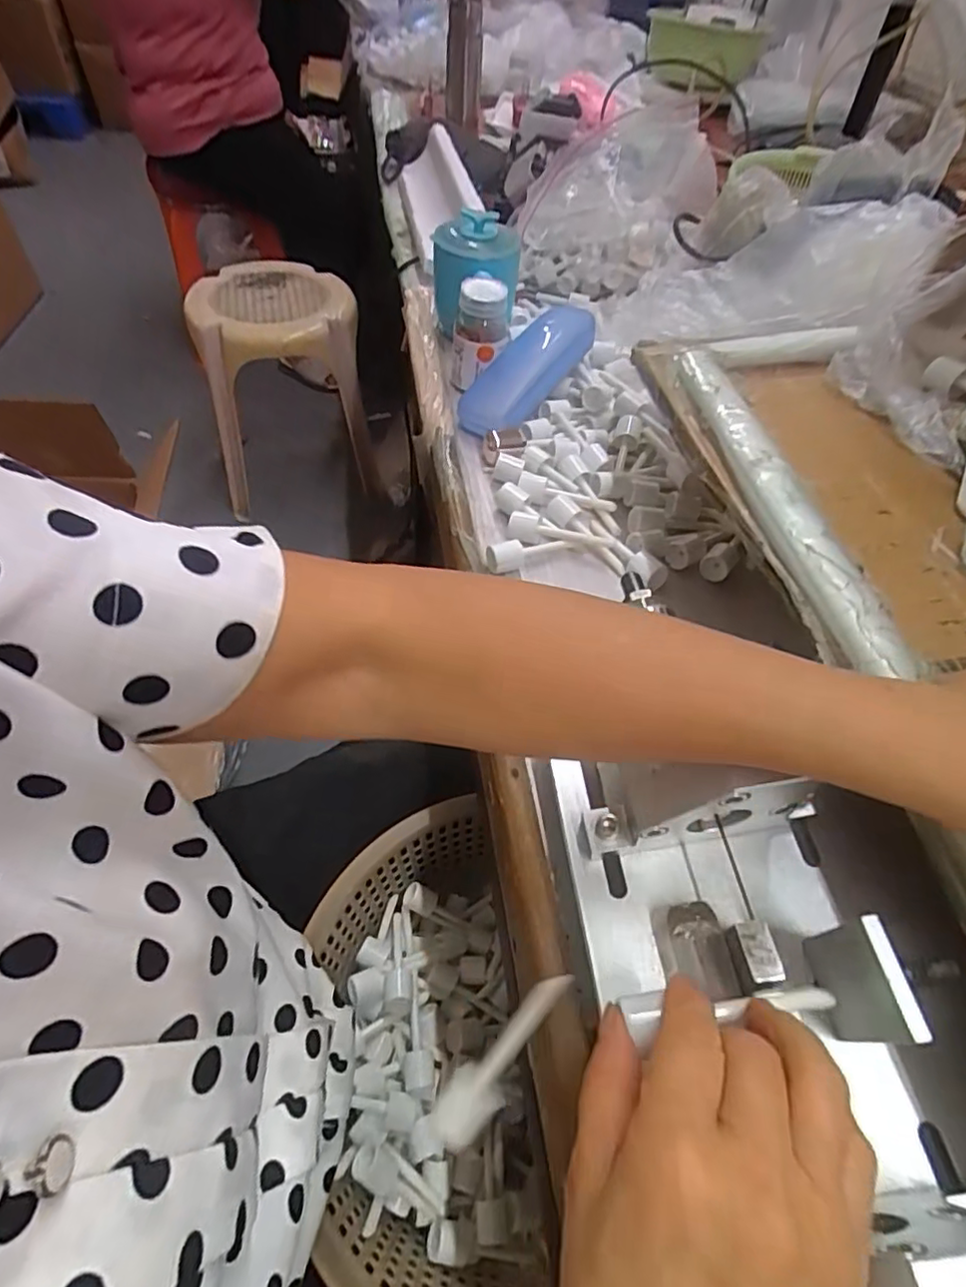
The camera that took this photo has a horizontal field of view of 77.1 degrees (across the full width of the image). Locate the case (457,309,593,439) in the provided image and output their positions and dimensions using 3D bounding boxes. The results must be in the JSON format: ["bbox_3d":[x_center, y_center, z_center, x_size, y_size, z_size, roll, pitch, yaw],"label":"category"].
[{"bbox_3d":[0.039,-0.235,0.517,0.060,0.023,0.155,32,73,18],"label":"case"}]

